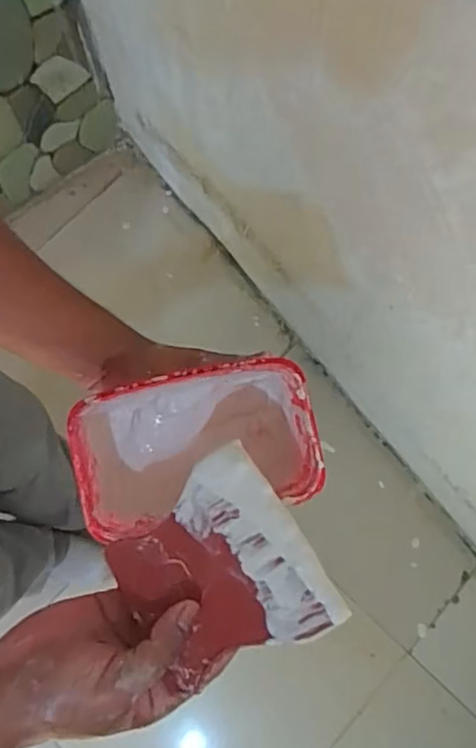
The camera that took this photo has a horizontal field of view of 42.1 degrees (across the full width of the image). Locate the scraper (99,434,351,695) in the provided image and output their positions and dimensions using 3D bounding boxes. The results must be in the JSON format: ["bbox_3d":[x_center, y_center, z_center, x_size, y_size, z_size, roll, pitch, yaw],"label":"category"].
[{"bbox_3d":[-0.015,0.119,0.370,0.112,0.009,0.119,-32,67,-4],"label":"scraper"}]

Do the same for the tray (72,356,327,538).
[{"bbox_3d":[-0.028,0.053,0.435,0.157,0.087,0.096,-12,77,-2],"label":"tray"}]

